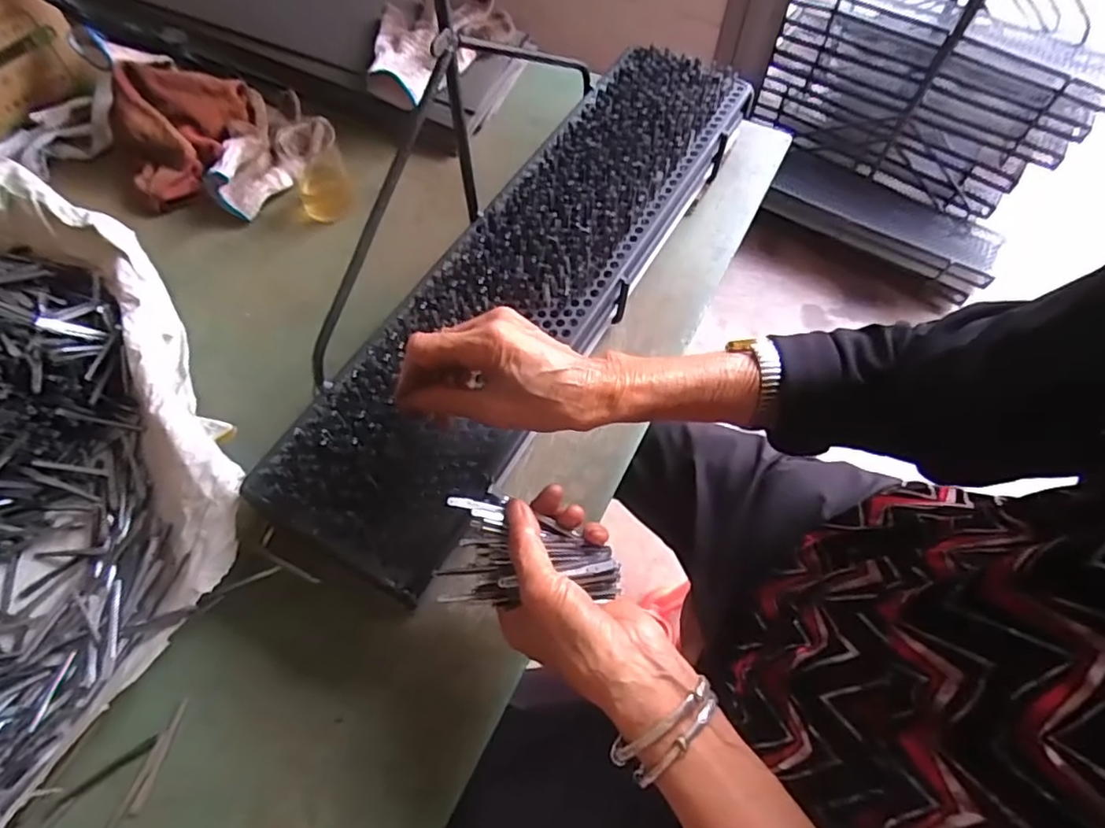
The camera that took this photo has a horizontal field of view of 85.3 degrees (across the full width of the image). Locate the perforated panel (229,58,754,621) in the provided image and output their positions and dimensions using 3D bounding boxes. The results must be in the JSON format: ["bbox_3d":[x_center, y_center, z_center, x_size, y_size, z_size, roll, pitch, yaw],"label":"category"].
[{"bbox_3d":[-0.006,-0.124,0.509,0.150,0.054,0.564,30,69,12],"label":"perforated panel"}]

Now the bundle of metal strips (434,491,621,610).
[{"bbox_3d":[-0.013,0.088,0.366,0.108,0.025,0.065,9,62,8],"label":"bundle of metal strips"}]

